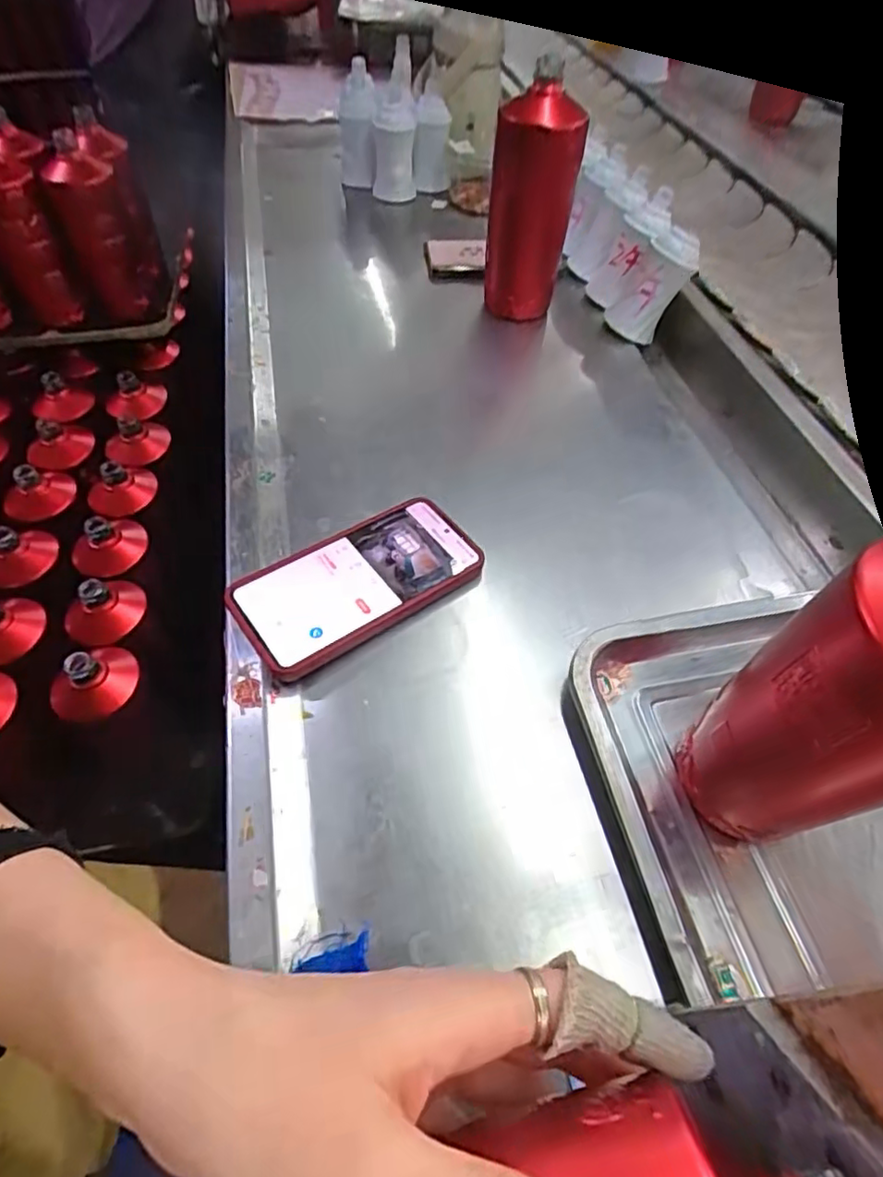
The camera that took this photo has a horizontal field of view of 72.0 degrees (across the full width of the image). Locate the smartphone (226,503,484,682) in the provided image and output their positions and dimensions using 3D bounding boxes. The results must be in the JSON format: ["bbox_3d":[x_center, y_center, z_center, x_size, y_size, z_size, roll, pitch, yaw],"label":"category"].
[{"bbox_3d":[-0.053,-0.005,0.417,0.167,0.016,0.085,-30,60,-21],"label":"smartphone"}]

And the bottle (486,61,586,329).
[{"bbox_3d":[0.092,-0.391,0.629,0.083,0.205,0.069,6,54,3],"label":"bottle"}]

